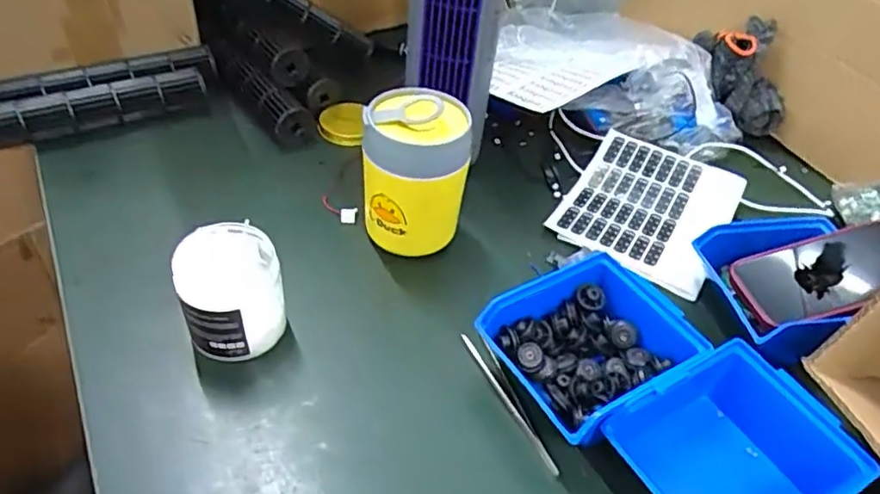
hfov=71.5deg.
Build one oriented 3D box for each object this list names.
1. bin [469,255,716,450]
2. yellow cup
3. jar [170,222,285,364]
[{"bbox_3d":[0.121,0.073,0.469,0.154,0.059,0.115,-23,52,-25],"label":"bin"},{"bbox_3d":[-0.022,-0.057,0.546,0.088,0.139,0.080,4,44,-4],"label":"yellow cup"},{"bbox_3d":[-0.158,0.038,0.471,0.072,0.095,0.073,4,44,-4],"label":"jar"}]

